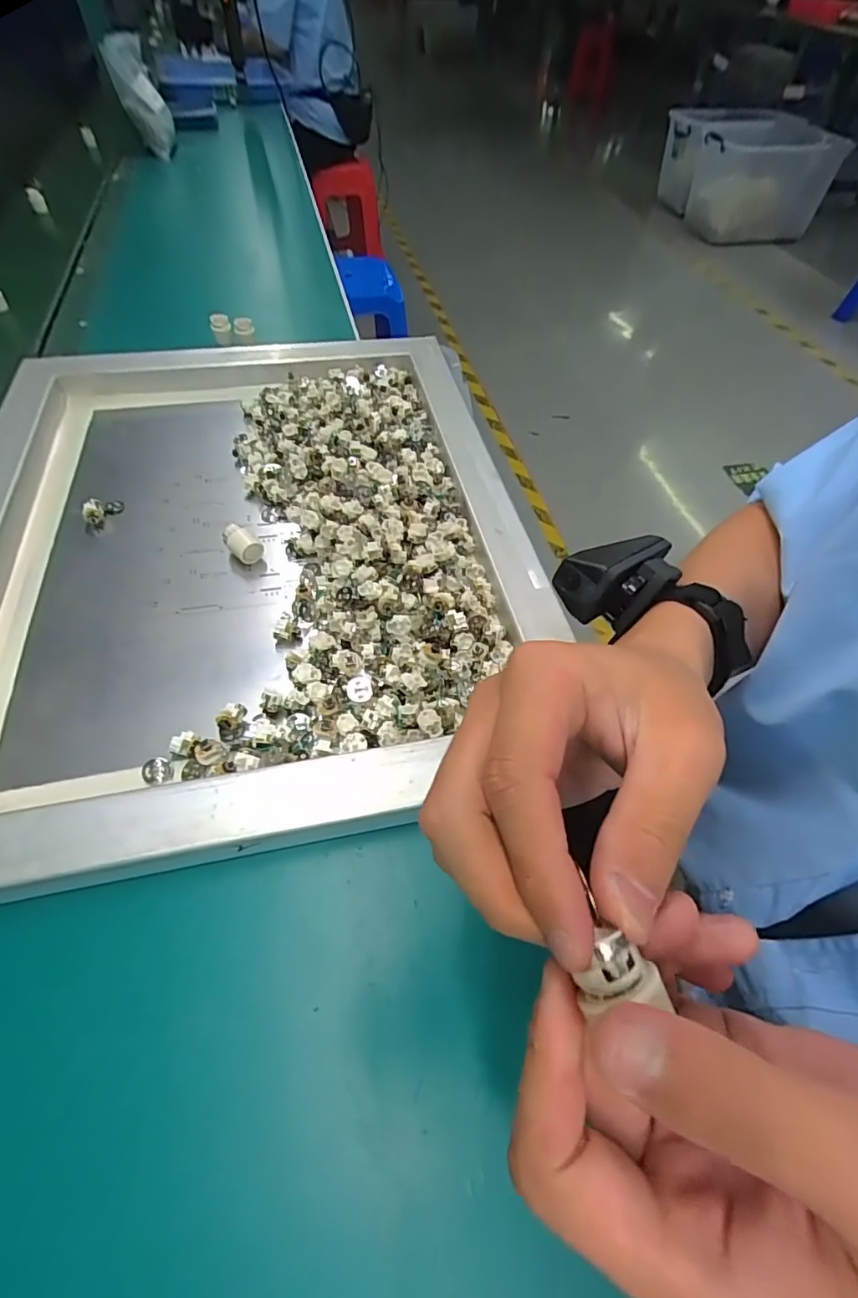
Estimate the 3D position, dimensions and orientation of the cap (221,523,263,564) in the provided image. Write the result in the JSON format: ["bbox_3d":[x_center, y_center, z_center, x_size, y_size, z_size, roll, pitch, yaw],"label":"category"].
[{"bbox_3d":[-0.141,-0.078,0.408,0.030,0.024,0.018,39,62,24],"label":"cap"}]

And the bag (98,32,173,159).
[{"bbox_3d":[-0.553,-1.060,1.040,0.082,0.170,0.082,-17,56,-10],"label":"bag"}]

